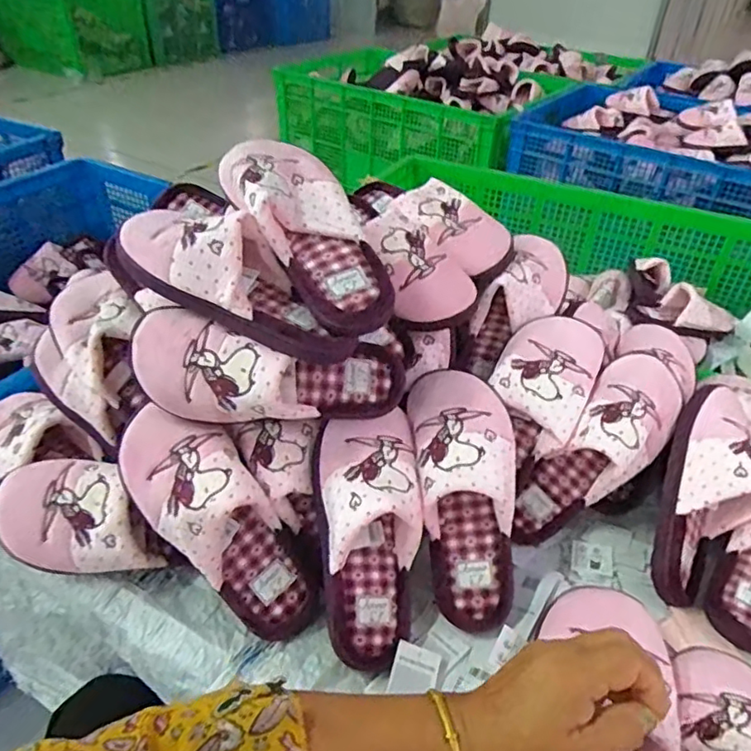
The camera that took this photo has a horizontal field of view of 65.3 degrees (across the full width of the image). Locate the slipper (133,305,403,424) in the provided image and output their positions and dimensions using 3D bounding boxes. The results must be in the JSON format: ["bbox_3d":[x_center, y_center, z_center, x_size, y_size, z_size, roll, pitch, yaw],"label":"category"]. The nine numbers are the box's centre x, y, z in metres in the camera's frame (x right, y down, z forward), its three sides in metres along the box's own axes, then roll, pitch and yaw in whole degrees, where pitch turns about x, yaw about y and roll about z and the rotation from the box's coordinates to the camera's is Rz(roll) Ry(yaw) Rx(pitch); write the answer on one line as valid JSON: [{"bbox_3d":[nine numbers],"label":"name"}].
[{"bbox_3d":[-0.087,0.001,0.518,0.246,0.094,0.072,8,-4,-17],"label":"slipper"}]

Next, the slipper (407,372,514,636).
[{"bbox_3d":[0.089,0.109,0.558,0.089,0.074,0.243,-3,78,-6],"label":"slipper"}]

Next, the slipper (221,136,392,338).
[{"bbox_3d":[-0.061,-0.140,0.534,0.097,0.055,0.236,-23,72,-28],"label":"slipper"}]

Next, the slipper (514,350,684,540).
[{"bbox_3d":[0.231,0.081,0.622,0.244,0.082,0.083,-51,50,5],"label":"slipper"}]

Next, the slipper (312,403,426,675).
[{"bbox_3d":[-0.007,0.140,0.531,0.095,0.079,0.223,0,77,-2],"label":"slipper"}]

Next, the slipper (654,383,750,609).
[{"bbox_3d":[0.343,0.116,0.597,0.094,0.072,0.240,18,78,19],"label":"slipper"}]

